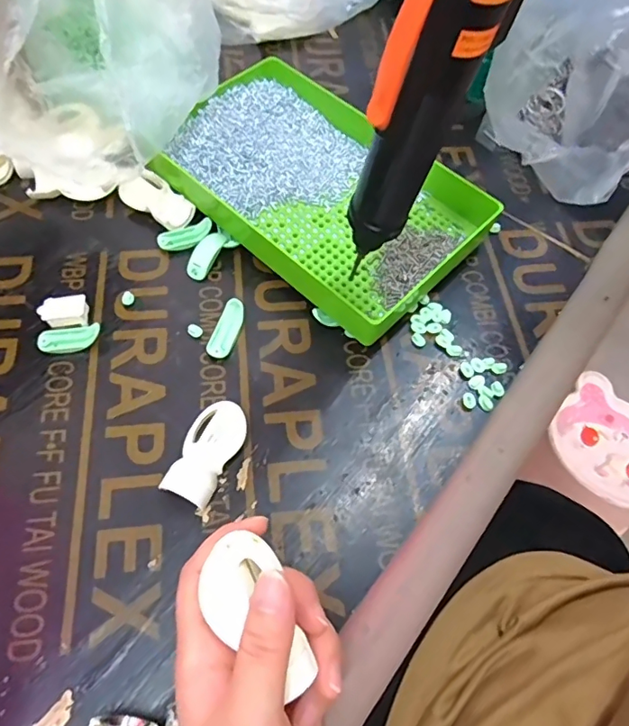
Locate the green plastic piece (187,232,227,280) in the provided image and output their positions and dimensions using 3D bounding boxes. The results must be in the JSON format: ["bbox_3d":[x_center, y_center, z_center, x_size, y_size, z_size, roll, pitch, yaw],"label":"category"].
[{"bbox_3d":[-0.080,-0.080,0.381,0.017,0.012,0.039,26,63,11],"label":"green plastic piece"}]

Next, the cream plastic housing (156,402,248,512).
[{"bbox_3d":[-0.064,0.052,0.311,0.031,0.014,0.064,23,63,9],"label":"cream plastic housing"}]

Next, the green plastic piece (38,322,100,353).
[{"bbox_3d":[-0.163,-0.016,0.343,0.039,0.009,0.015,-8,62,-7],"label":"green plastic piece"}]

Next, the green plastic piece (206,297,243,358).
[{"bbox_3d":[-0.060,-0.023,0.349,0.016,0.005,0.042,18,78,7],"label":"green plastic piece"}]

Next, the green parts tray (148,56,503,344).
[{"bbox_3d":[0.003,-0.140,0.409,0.240,0.041,0.164,41,67,18],"label":"green parts tray"}]

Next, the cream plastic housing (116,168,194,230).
[{"bbox_3d":[-0.123,-0.125,0.406,0.061,0.015,0.035,41,67,18],"label":"cream plastic housing"}]

